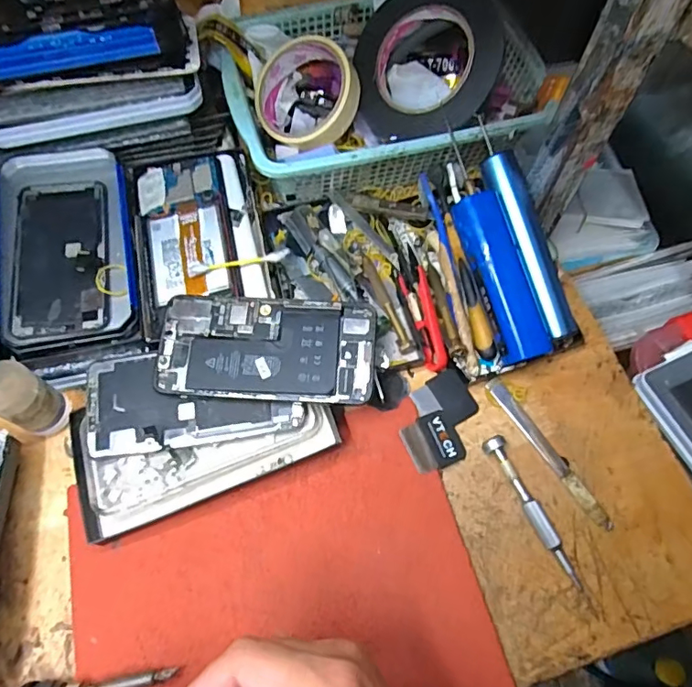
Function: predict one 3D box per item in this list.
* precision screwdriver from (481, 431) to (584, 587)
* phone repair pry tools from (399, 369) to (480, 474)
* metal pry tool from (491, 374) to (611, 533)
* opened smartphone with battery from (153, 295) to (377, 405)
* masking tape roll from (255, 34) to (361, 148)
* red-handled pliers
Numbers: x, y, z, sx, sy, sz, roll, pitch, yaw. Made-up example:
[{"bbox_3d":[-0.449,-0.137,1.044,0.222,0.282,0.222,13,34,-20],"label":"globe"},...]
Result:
[{"bbox_3d":[0.129,0.114,0.359,0.013,0.015,0.108,-24,68,-12],"label":"precision screwdriver"},{"bbox_3d":[0.072,0.058,0.389,0.072,0.004,0.057,-31,73,-21],"label":"phone repair pry tools"},{"bbox_3d":[0.149,0.079,0.385,0.013,0.004,0.129,-30,69,-14],"label":"metal pry tool"},{"bbox_3d":[-0.057,0.004,0.376,0.153,0.005,0.074,4,73,3],"label":"opened smartphone with battery"},{"bbox_3d":[-0.034,-0.219,0.457,0.090,0.028,0.090,3,99,23],"label":"masking tape roll"},{"bbox_3d":[0.060,-0.029,0.416,0.017,0.030,0.099,-13,66,-7],"label":"red-handled pliers"}]

